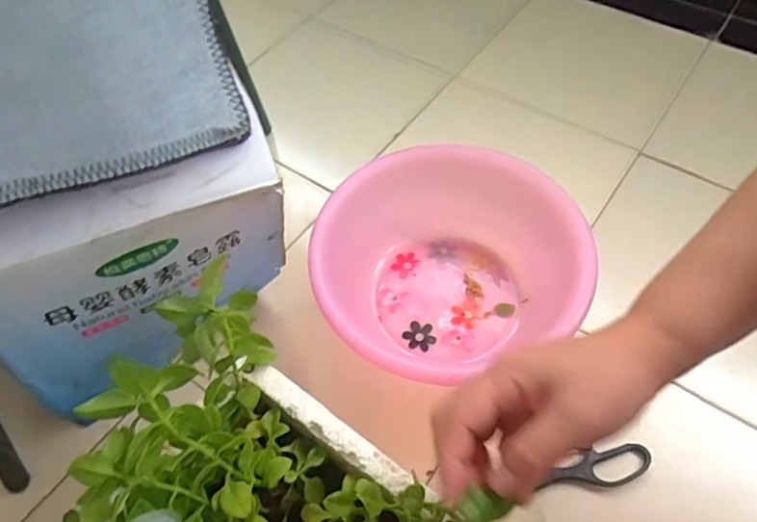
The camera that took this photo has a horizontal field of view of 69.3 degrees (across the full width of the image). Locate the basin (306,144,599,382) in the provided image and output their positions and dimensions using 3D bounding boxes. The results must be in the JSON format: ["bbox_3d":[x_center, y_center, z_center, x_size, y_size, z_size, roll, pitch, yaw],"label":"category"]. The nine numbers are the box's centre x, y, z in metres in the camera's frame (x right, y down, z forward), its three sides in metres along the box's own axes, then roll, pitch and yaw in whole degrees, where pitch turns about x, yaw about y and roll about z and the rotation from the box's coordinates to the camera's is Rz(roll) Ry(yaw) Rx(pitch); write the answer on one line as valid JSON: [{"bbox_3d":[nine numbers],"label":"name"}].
[{"bbox_3d":[0.065,0.003,0.614,0.272,0.116,0.252,-1,58,2],"label":"basin"}]

